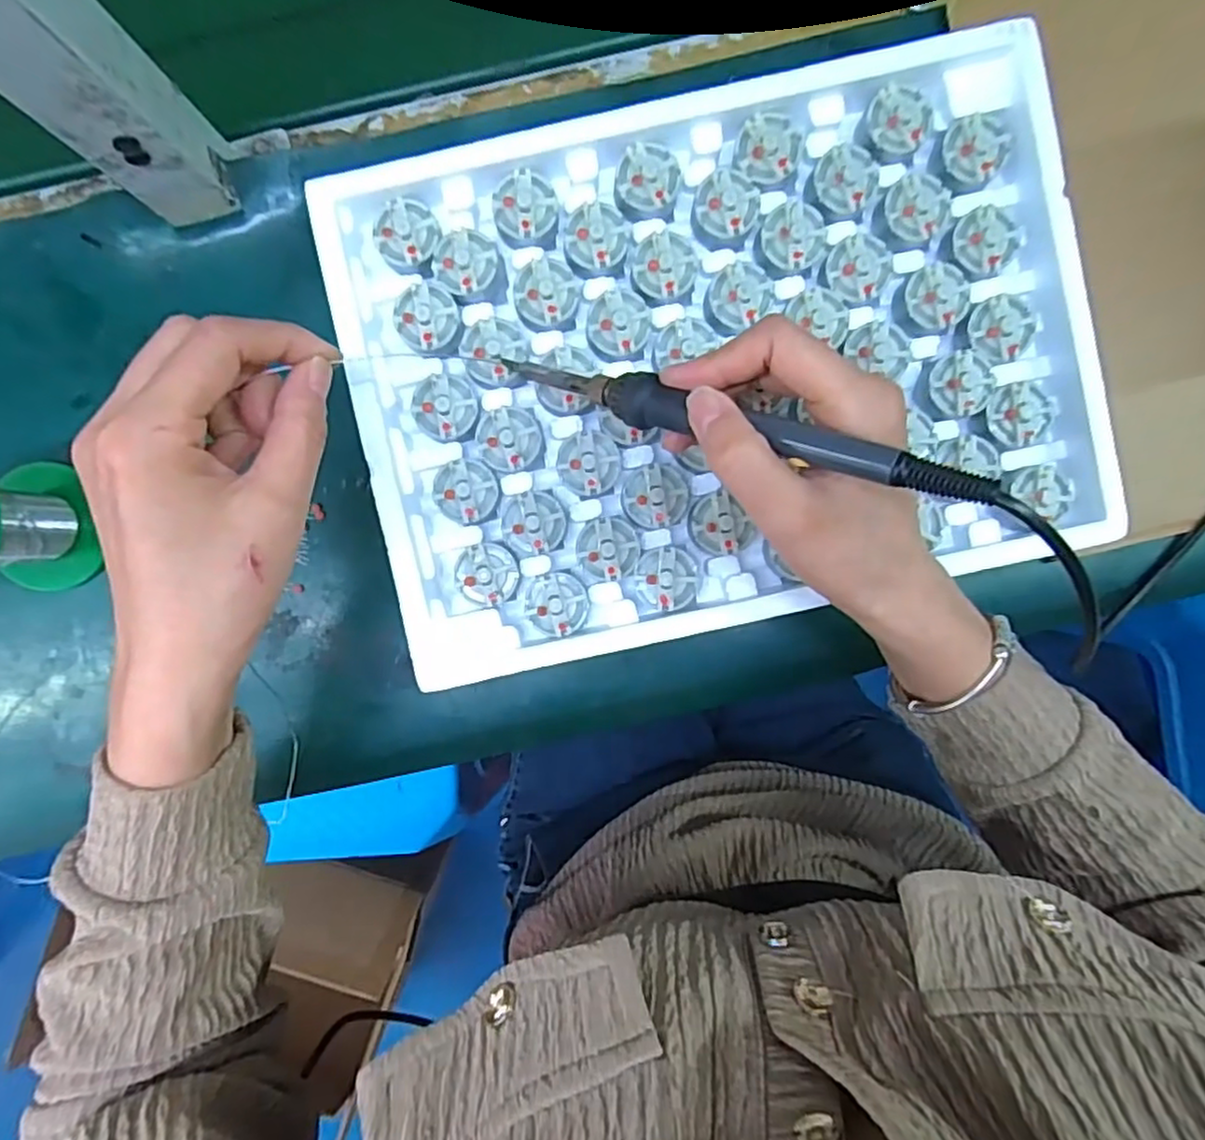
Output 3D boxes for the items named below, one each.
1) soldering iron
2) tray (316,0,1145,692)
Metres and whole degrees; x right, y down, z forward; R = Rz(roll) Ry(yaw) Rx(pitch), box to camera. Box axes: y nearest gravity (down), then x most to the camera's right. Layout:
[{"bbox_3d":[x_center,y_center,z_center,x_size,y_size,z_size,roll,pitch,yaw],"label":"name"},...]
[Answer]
[{"bbox_3d":[0.038,-0.060,0.262,0.212,0.015,0.019,23,95,29],"label":"soldering iron"},{"bbox_3d":[0.055,-0.100,0.333,0.342,0.044,0.251,-12,91,0],"label":"tray"}]

